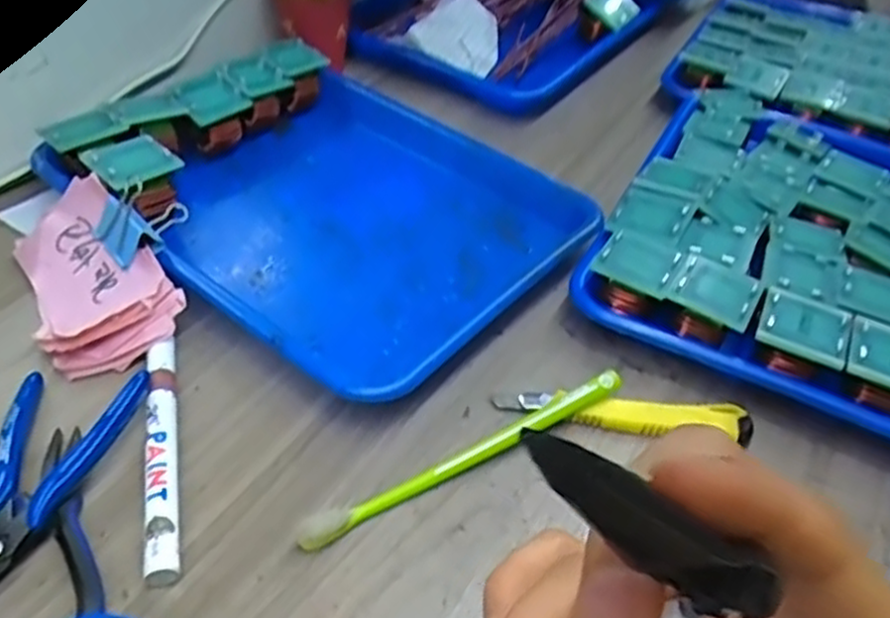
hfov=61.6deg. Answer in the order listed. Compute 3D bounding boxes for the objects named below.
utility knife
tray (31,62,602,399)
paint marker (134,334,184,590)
[{"bbox_3d":[0.098,0.058,0.413,0.140,0.017,0.020,8,42,0],"label":"utility knife"},{"bbox_3d":[-0.073,-0.069,0.513,0.300,0.042,0.263,30,47,23],"label":"tray"},{"bbox_3d":[-0.140,0.069,0.365,0.021,0.014,0.140,-8,45,-16],"label":"paint marker"}]

